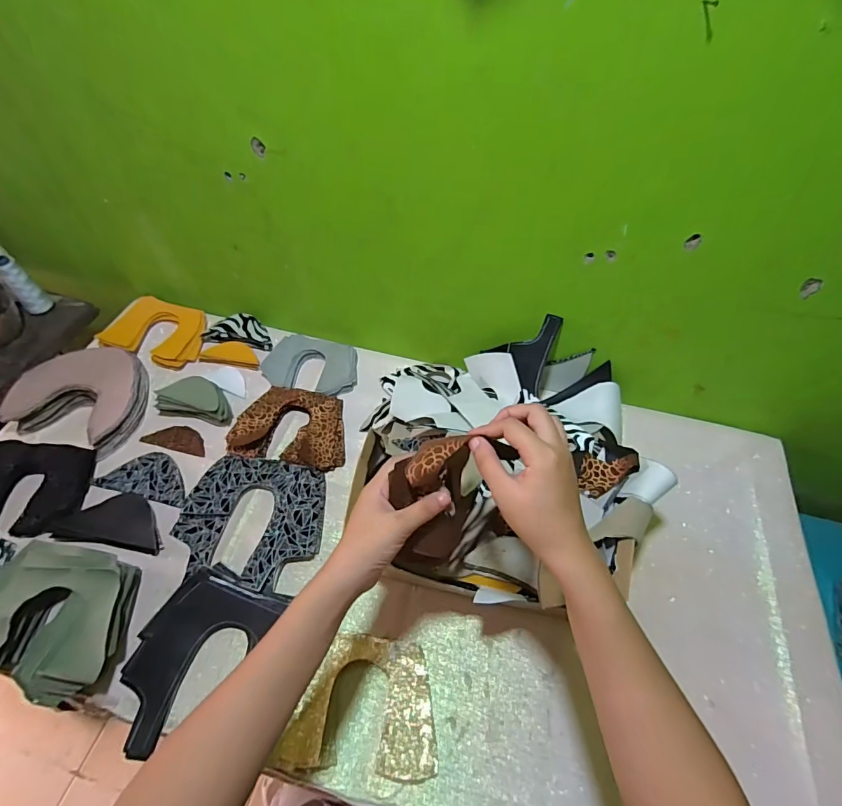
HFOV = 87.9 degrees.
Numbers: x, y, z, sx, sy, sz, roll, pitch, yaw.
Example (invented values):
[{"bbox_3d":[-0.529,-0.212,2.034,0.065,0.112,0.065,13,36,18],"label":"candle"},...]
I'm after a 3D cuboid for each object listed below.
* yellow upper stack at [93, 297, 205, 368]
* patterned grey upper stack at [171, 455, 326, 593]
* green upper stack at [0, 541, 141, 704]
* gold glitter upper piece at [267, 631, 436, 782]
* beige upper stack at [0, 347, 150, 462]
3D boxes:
[{"bbox_3d":[-0.483,-0.134,0.811,0.164,0.029,0.134,12,53,7],"label":"yellow upper stack"},{"bbox_3d":[-0.234,0.156,0.602,0.198,0.013,0.172,10,53,5],"label":"patterned grey upper stack"},{"bbox_3d":[-0.437,0.247,0.506,0.184,0.043,0.151,4,53,0],"label":"green upper stack"},{"bbox_3d":[-0.063,0.336,0.492,0.165,0.014,0.127,8,56,-1],"label":"gold glitter upper piece"},{"bbox_3d":[-0.537,-0.018,0.703,0.174,0.043,0.173,13,53,7],"label":"beige upper stack"}]

